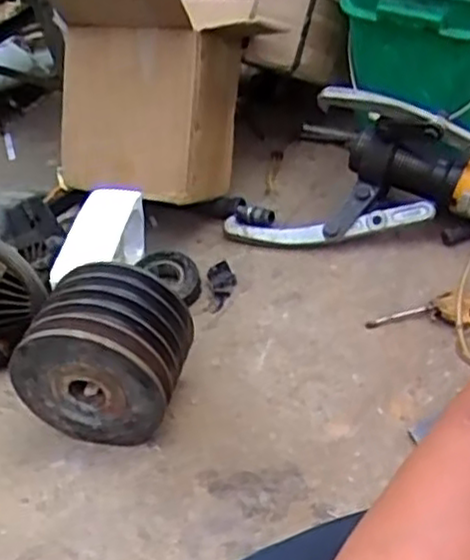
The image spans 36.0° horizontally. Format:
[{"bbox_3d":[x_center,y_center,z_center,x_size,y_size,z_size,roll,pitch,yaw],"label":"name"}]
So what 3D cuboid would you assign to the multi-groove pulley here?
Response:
[{"bbox_3d":[-0.171,0.095,0.957,0.204,0.204,0.129,4,37,8],"label":"multi-groove pulley"}]

